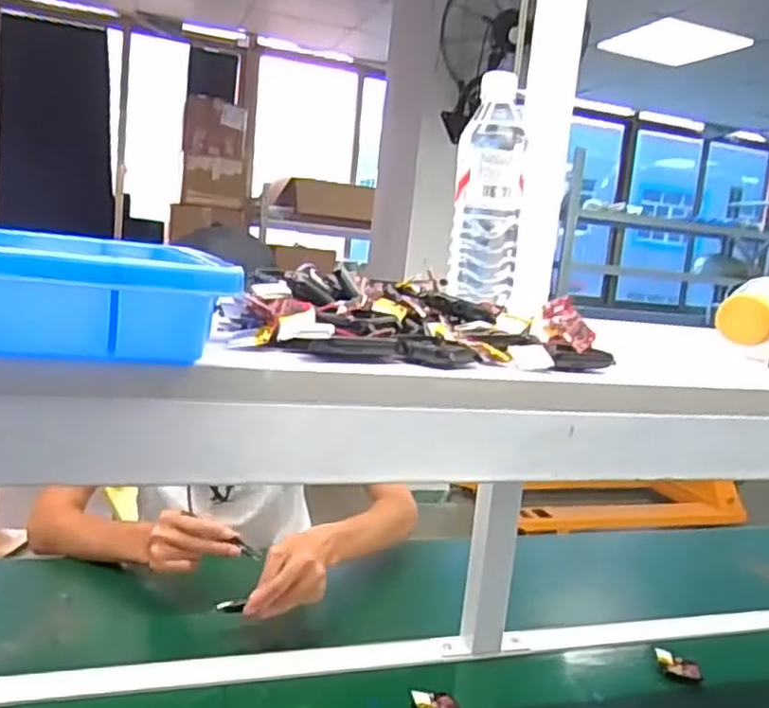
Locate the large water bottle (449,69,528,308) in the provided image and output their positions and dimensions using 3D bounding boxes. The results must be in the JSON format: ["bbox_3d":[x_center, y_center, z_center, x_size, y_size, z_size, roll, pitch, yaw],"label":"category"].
[{"bbox_3d":[0.097,-0.152,0.661,0.064,0.197,0.061,7,8,6],"label":"large water bottle"}]

